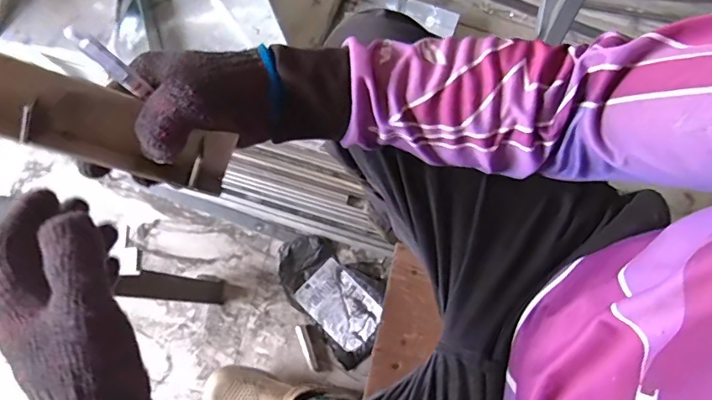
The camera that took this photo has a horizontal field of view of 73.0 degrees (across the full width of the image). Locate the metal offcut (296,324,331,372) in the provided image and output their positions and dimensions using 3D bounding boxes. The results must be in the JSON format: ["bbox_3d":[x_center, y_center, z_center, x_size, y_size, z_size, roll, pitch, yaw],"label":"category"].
[{"bbox_3d":[-0.076,0.259,0.842,0.030,0.019,0.088,-22,78,-5],"label":"metal offcut"}]

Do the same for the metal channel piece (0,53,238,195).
[{"bbox_3d":[-0.182,-0.052,0.306,0.204,0.035,0.048,20,75,-23],"label":"metal channel piece"}]

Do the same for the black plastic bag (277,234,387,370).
[{"bbox_3d":[-0.034,0.158,0.863,0.151,0.031,0.233,-41,80,-8],"label":"black plastic bag"}]

